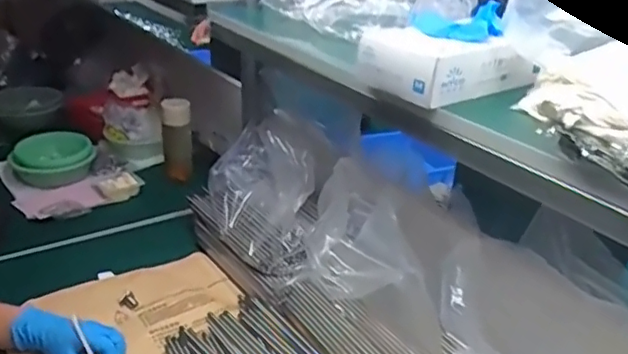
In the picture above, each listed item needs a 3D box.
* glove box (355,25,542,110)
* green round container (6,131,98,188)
[{"bbox_3d":[0.163,-0.143,0.733,0.183,0.063,0.130,-15,32,-34],"label":"glove box"},{"bbox_3d":[-0.612,-0.049,1.396,0.185,0.074,0.154,-10,29,-26],"label":"green round container"}]

